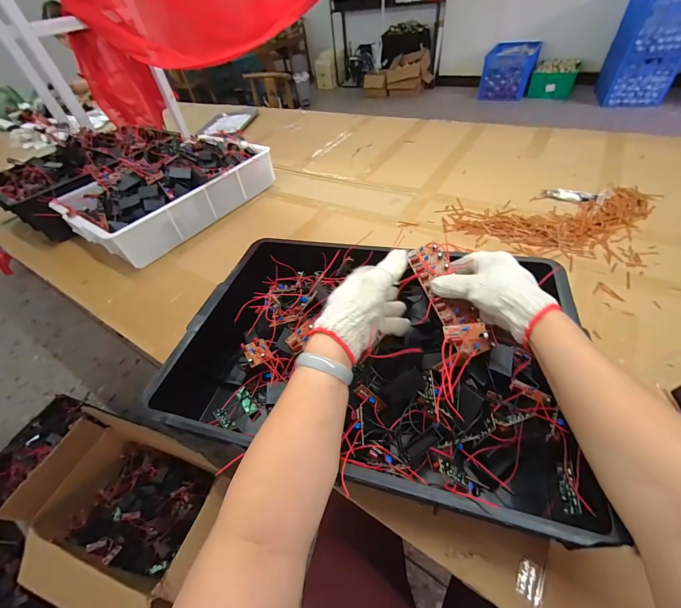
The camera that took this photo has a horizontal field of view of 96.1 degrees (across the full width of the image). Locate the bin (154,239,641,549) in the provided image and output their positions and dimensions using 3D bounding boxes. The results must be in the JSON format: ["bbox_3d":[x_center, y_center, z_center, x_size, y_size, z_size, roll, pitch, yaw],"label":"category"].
[{"bbox_3d":[0.035,0.076,0.424,0.486,0.127,0.327,6,47,13],"label":"bin"}]

